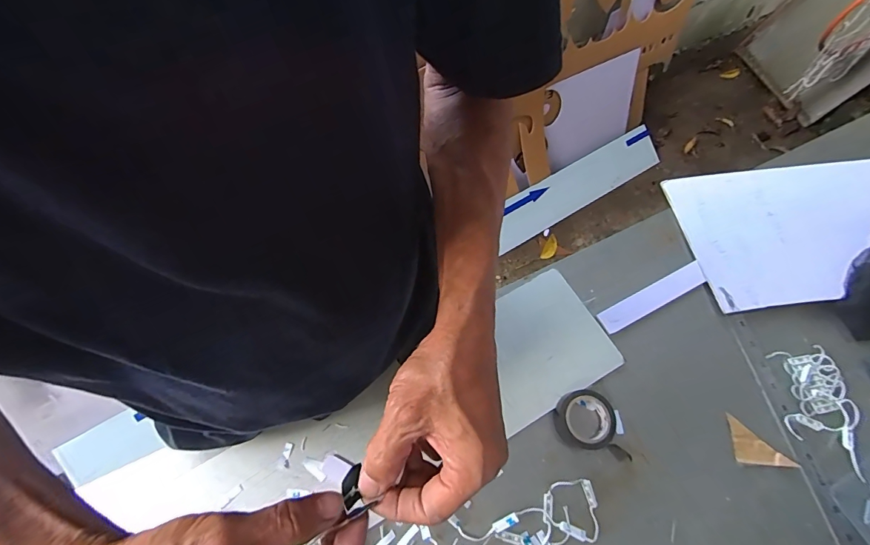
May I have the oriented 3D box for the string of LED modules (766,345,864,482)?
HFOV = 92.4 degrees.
[{"bbox_3d":[0.427,0.151,0.462,0.079,0.018,0.128,-6,67,-4],"label":"string of LED modules"}]

